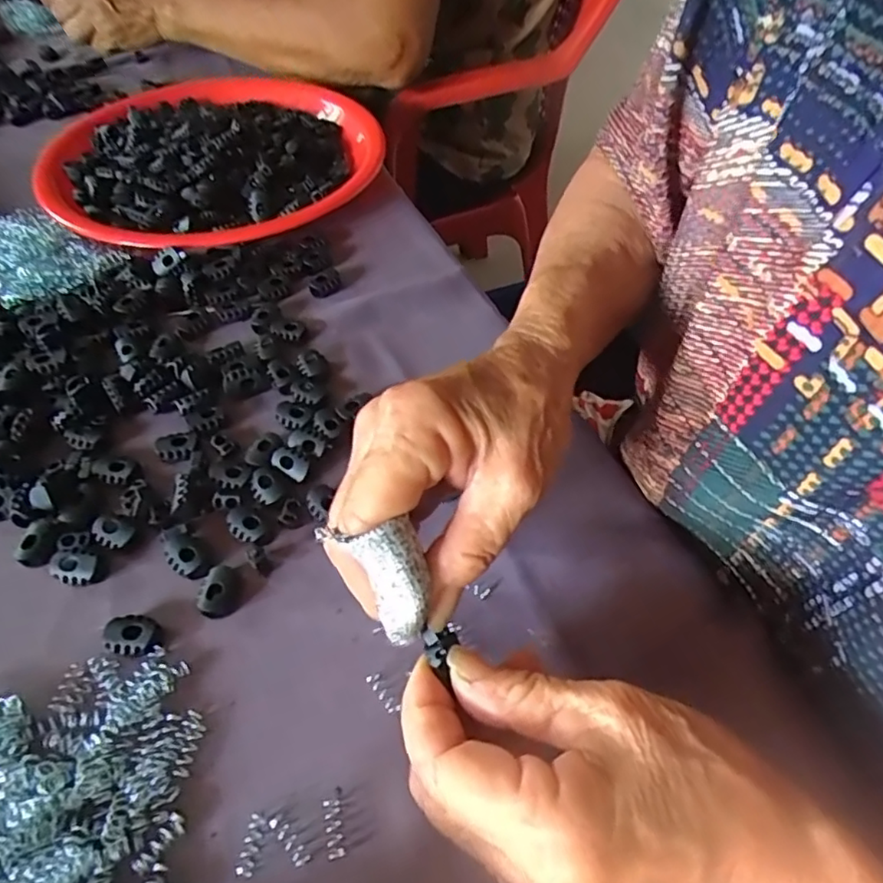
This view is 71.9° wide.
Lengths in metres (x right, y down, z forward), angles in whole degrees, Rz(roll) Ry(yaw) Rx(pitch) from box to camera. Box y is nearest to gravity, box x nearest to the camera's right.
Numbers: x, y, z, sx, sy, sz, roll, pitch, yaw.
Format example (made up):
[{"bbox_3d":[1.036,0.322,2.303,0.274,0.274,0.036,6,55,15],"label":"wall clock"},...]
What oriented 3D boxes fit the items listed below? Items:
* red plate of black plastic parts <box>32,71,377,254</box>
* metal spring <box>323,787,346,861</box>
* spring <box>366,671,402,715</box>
[{"bbox_3d":[-0.181,-0.226,0.485,0.246,0.039,0.243,0,52,1],"label":"red plate of black plastic parts"},{"bbox_3d":[-0.039,0.137,0.219,0.006,0.005,0.021,-9,52,-6],"label":"metal spring"},{"bbox_3d":[-0.024,0.101,0.246,0.006,0.004,0.019,-29,57,-20],"label":"spring"}]

